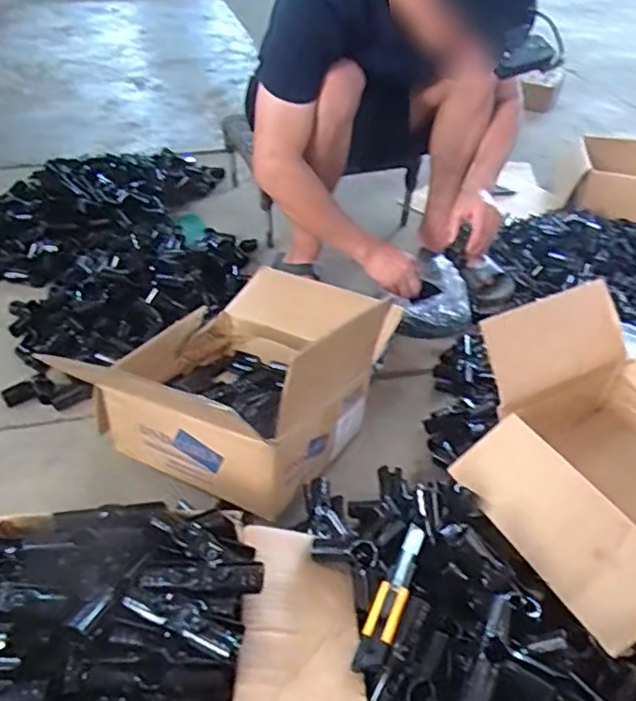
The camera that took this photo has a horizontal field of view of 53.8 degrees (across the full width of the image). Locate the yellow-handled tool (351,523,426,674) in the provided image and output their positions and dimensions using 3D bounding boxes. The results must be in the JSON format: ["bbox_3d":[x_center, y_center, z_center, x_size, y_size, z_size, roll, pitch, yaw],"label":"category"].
[{"bbox_3d":[0.089,0.280,0.723,0.034,0.017,0.193,17,42,18],"label":"yellow-handled tool"}]

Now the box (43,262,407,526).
[{"bbox_3d":[-0.091,-0.004,1.046,0.358,0.260,0.470,22,43,22],"label":"box"}]

